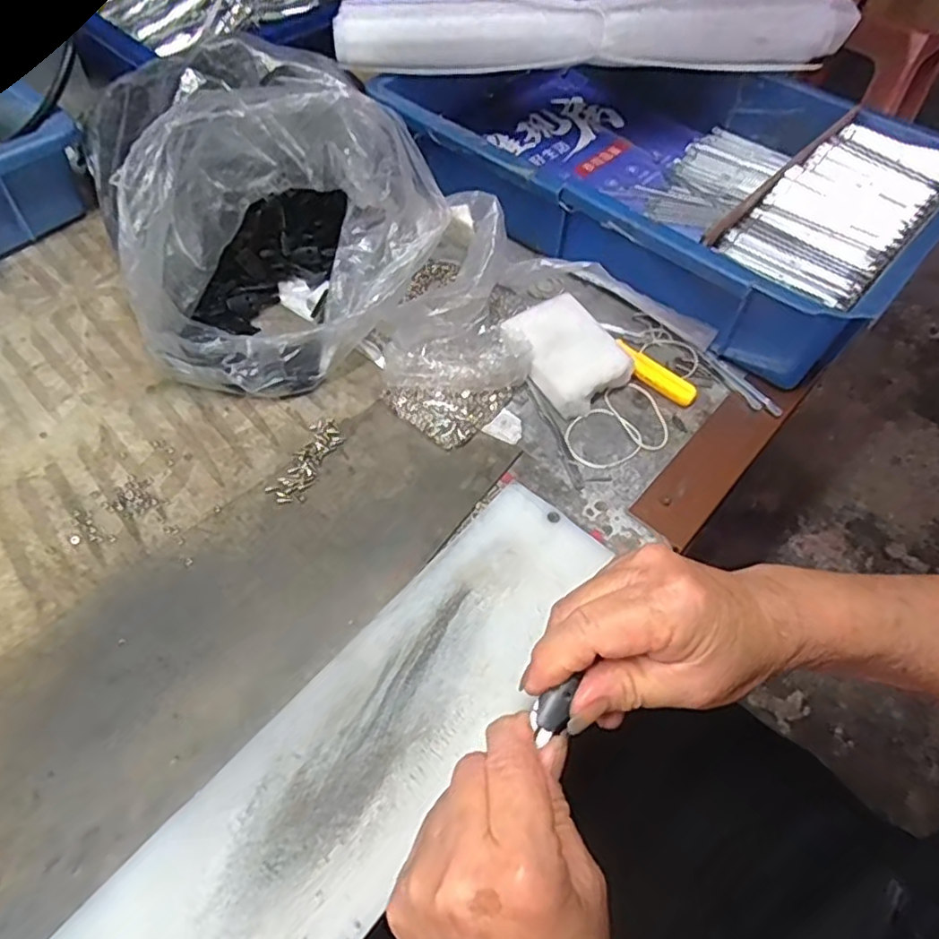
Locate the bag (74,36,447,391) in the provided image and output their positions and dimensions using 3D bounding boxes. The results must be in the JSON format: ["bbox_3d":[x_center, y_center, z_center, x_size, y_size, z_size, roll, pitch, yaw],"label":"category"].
[{"bbox_3d":[-0.143,-0.197,0.439,0.223,0.147,0.242,-29,63,-21],"label":"bag"}]

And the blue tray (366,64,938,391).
[{"bbox_3d":[0.164,-0.256,0.527,0.407,0.078,0.285,38,61,20],"label":"blue tray"}]

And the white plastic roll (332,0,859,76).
[{"bbox_3d":[0.107,-0.364,0.518,0.427,0.055,0.054,-2,56,-6],"label":"white plastic roll"}]

